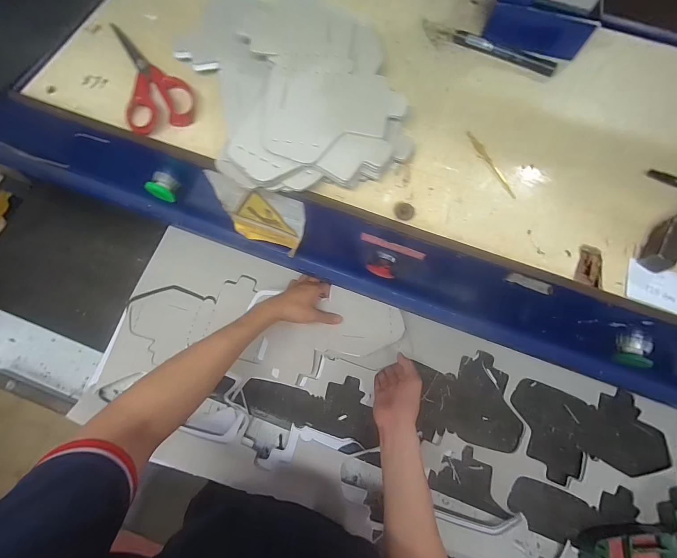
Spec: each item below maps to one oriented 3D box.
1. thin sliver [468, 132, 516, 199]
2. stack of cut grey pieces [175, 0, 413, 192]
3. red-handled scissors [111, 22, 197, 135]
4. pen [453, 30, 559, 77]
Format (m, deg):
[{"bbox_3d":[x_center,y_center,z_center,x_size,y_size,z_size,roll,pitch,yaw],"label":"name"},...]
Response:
[{"bbox_3d":[0.188,-0.142,0.396,0.012,0.004,0.102,-22,75,-8],"label":"thin sliver"},{"bbox_3d":[-0.061,-0.260,0.406,0.249,0.037,0.346,-16,74,-6],"label":"stack of cut grey pieces"},{"bbox_3d":[-0.240,-0.272,0.417,0.083,0.011,0.186,-16,74,-6],"label":"red-handled scissors"},{"bbox_3d":[0.227,-0.311,0.441,0.141,0.016,0.018,26,74,6],"label":"pen"}]

